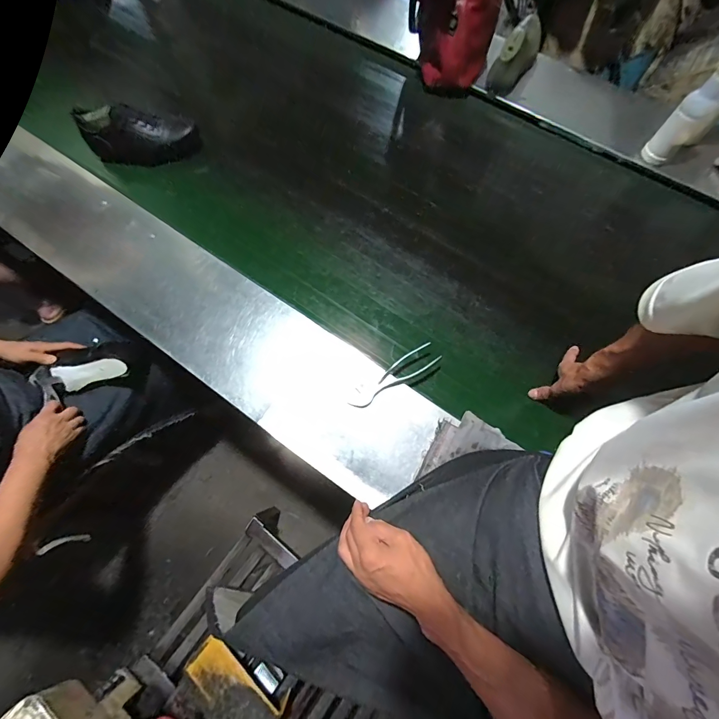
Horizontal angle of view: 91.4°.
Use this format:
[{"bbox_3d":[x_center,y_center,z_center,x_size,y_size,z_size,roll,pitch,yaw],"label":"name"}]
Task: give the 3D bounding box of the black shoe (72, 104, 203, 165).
[{"bbox_3d":[-0.529,-0.546,0.852,0.255,0.114,0.083,-6,71,-14],"label":"black shoe"}]

